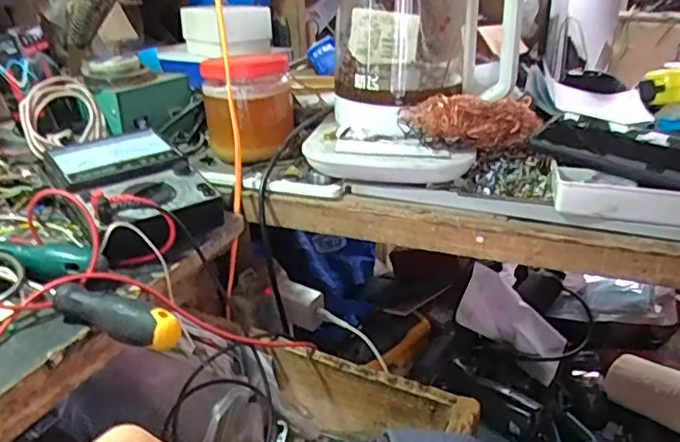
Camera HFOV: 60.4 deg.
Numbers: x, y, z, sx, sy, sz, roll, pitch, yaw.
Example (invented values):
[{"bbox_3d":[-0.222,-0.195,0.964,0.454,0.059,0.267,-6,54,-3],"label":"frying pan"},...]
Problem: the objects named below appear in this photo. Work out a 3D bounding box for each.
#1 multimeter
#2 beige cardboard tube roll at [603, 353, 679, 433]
[{"bbox_3d":[-0.184,-0.034,0.527,0.117,0.040,0.180,-20,34,-33],"label":"multimeter"},{"bbox_3d":[0.397,0.208,0.709,0.061,0.061,0.141,-19,20,-31],"label":"beige cardboard tube roll"}]

